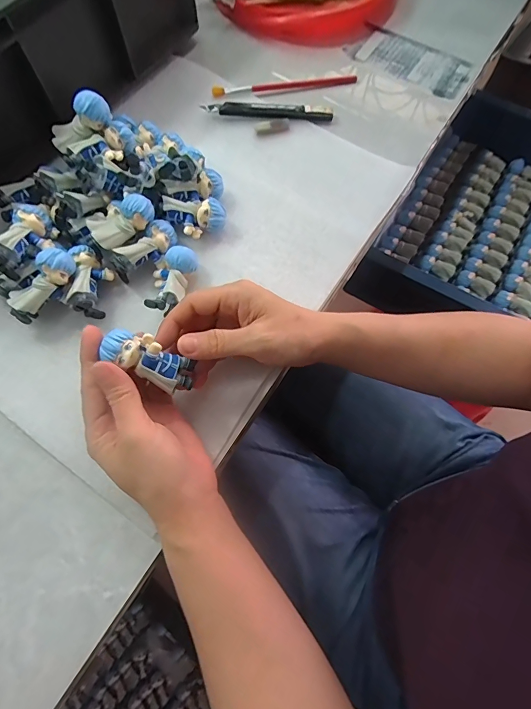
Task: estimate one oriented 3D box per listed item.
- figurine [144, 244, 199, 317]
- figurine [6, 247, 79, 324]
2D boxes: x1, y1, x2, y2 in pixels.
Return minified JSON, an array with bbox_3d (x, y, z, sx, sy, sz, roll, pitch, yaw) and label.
[{"bbox_3d":[-0.081,-0.062,0.332,0.034,0.029,0.060,18,69,6],"label":"figurine"},{"bbox_3d":[-0.180,-0.057,0.313,0.030,0.027,0.062,41,91,14],"label":"figurine"}]

